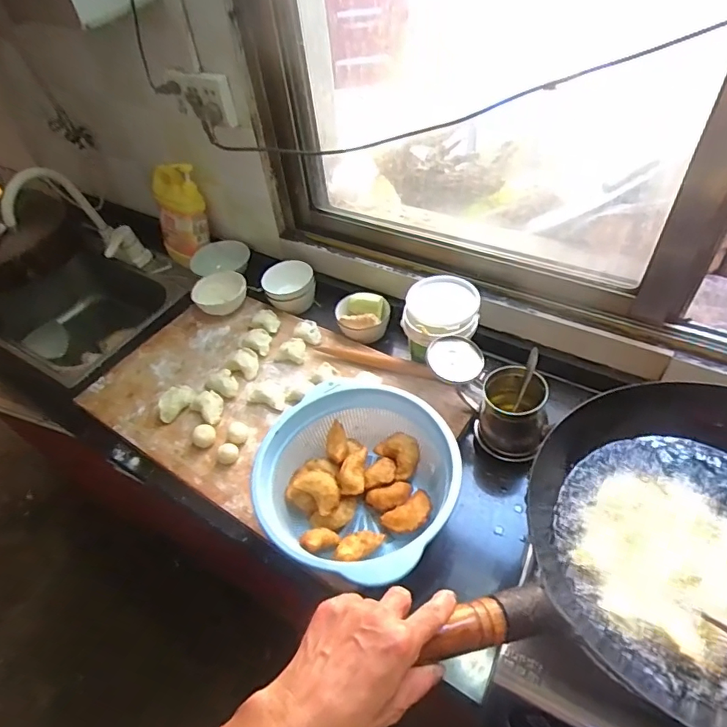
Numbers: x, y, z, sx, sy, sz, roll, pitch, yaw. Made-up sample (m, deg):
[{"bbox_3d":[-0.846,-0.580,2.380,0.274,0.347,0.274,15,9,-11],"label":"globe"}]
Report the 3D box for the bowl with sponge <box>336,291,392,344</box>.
[{"bbox_3d":[-0.003,-0.093,0.993,0.100,0.072,0.095,-3,46,4],"label":"bowl with sponge"}]

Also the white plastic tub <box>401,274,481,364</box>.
[{"bbox_3d":[0.139,-0.072,0.878,0.128,0.117,0.132,3,47,10],"label":"white plastic tub"}]

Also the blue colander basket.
[{"bbox_3d":[-0.003,0.163,0.686,0.269,0.104,0.247,-3,46,4],"label":"blue colander basket"}]

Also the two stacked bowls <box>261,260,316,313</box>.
[{"bbox_3d":[-0.165,-0.169,1.094,0.109,0.065,0.117,-3,46,4],"label":"two stacked bowls"}]

